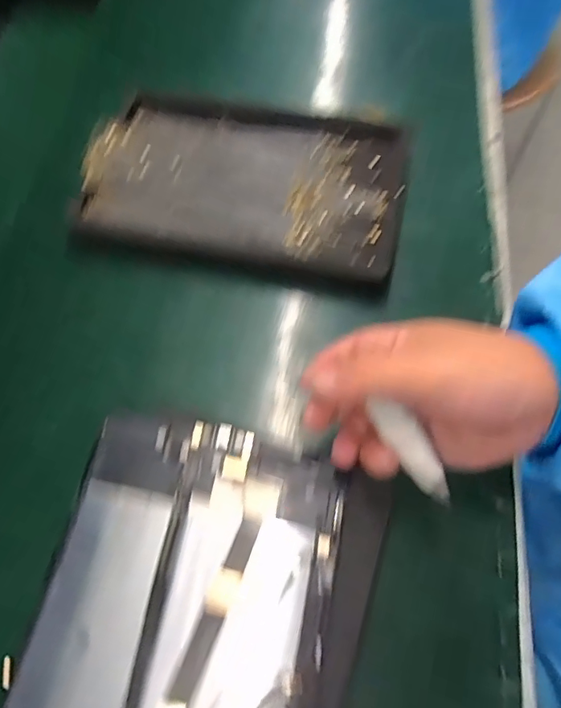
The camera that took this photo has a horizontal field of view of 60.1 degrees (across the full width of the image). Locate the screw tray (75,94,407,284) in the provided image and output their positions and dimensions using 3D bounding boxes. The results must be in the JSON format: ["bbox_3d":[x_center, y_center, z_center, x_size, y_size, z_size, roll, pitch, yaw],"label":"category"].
[{"bbox_3d":[-0.028,-0.139,0.392,0.243,0.028,0.149,11,66,7],"label":"screw tray"}]

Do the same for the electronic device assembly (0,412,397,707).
[{"bbox_3d":[-0.052,0.153,0.240,0.163,0.011,0.237,17,66,7],"label":"electronic device assembly"}]

